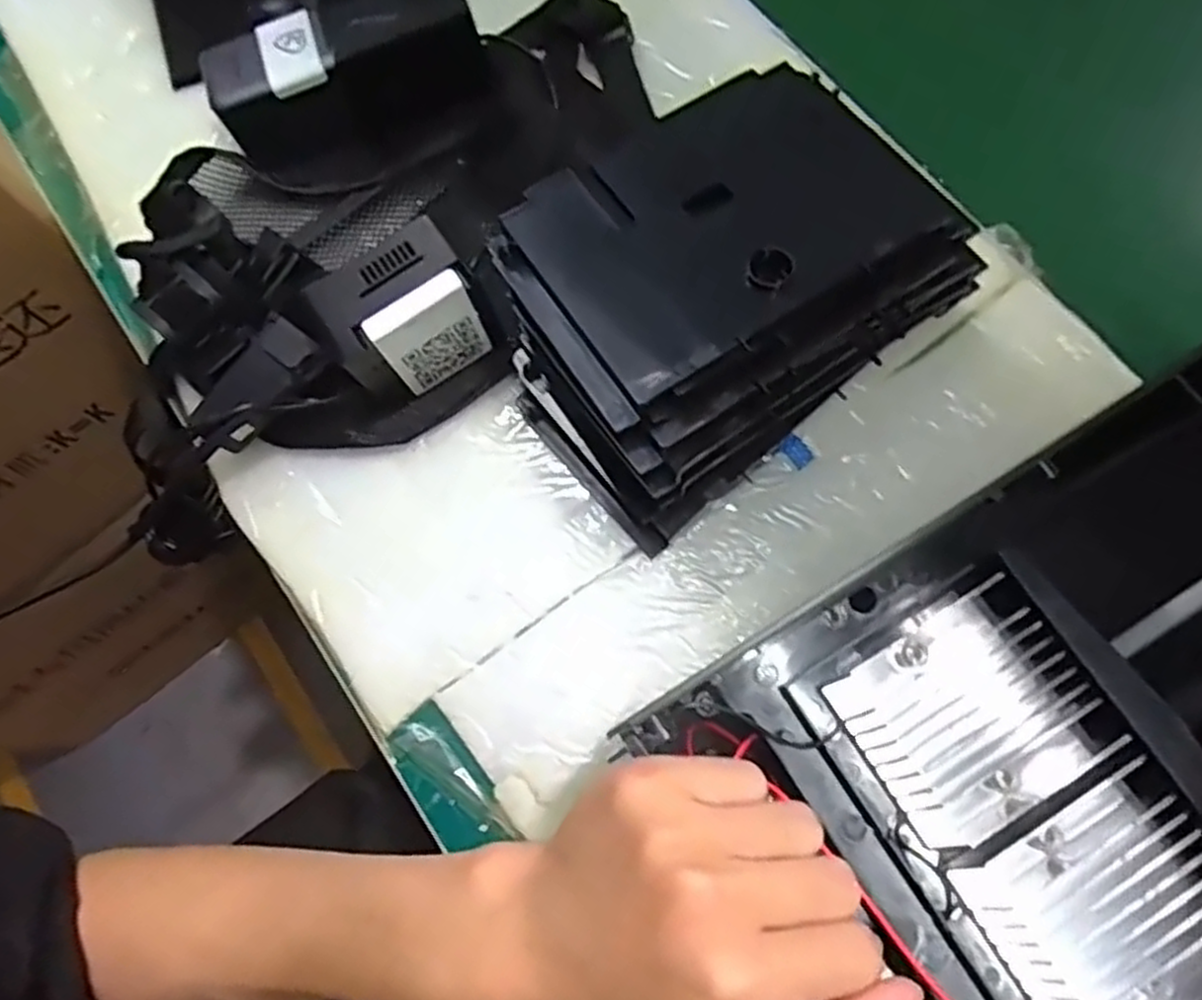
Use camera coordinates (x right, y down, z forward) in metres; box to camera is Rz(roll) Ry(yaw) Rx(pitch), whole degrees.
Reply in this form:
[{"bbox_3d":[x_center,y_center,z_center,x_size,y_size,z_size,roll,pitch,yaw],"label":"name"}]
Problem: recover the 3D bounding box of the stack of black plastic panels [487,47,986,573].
[{"bbox_3d":[0.057,-0.104,0.383,0.211,0.102,0.153,-38,77,-8],"label":"stack of black plastic panels"}]

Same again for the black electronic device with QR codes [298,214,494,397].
[{"bbox_3d":[-0.103,-0.092,0.399,0.074,0.076,0.049,-33,77,-7],"label":"black electronic device with QR codes"}]

